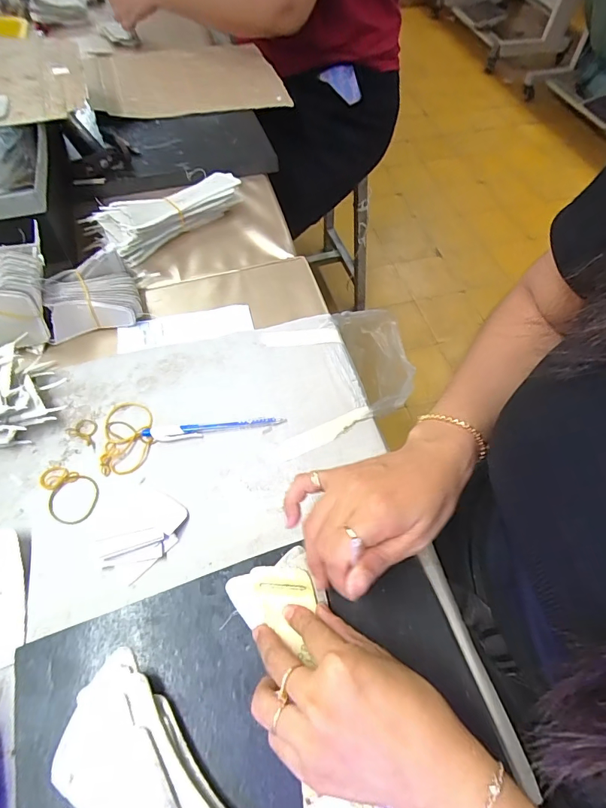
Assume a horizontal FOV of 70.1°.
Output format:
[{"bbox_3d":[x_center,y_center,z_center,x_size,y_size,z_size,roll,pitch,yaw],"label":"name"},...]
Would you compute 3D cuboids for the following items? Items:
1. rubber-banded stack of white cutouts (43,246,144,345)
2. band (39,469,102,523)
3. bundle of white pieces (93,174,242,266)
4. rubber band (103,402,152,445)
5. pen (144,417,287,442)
[{"bbox_3d":[-0.234,-0.120,0.480,0.094,0.058,0.065,-14,60,-10],"label":"rubber-banded stack of white cutouts"},{"bbox_3d":[-0.212,0.079,0.393,0.043,0.004,0.062,-27,64,-17],"label":"band"},{"bbox_3d":[-0.178,-0.257,0.581,0.196,0.044,0.077,-38,67,-22],"label":"bundle of white pieces"},{"bbox_3d":[-0.175,0.017,0.431,0.047,0.004,0.044,1,59,-2],"label":"rubber band"},{"bbox_3d":[-0.088,0.023,0.424,0.139,0.010,0.013,-6,59,-5],"label":"pen"}]

